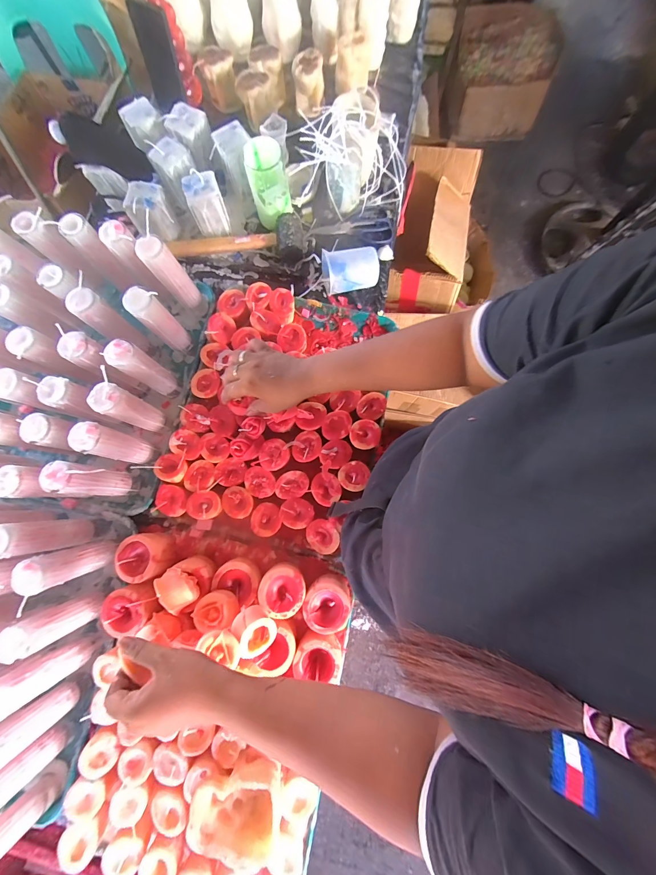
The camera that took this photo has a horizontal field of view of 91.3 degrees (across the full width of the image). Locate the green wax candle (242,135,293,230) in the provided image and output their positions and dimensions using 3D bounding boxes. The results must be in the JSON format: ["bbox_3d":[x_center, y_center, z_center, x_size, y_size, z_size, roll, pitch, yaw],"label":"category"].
[{"bbox_3d":[-0.108,-0.460,0.583,0.067,0.115,0.067,-23,80,-4],"label":"green wax candle"}]

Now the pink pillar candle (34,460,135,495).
[{"bbox_3d":[-0.340,0.065,0.479,0.041,0.160,0.040,6,79,2],"label":"pink pillar candle"}]

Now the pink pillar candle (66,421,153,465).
[{"bbox_3d":[-0.313,0.012,0.478,0.041,0.132,0.042,16,80,3],"label":"pink pillar candle"}]

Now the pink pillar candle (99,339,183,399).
[{"bbox_3d":[-0.282,-0.101,0.504,0.034,0.154,0.037,34,81,6],"label":"pink pillar candle"}]

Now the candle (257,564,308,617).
[{"bbox_3d":[-0.066,0.229,0.490,0.066,0.056,0.067,0,79,0],"label":"candle"}]

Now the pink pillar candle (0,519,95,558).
[{"bbox_3d":[-0.404,0.140,0.457,0.038,0.141,0.041,18,80,4],"label":"pink pillar candle"}]

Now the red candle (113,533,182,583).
[{"bbox_3d":[-0.278,0.184,0.503,0.074,0.062,0.068,0,79,0],"label":"red candle"}]

